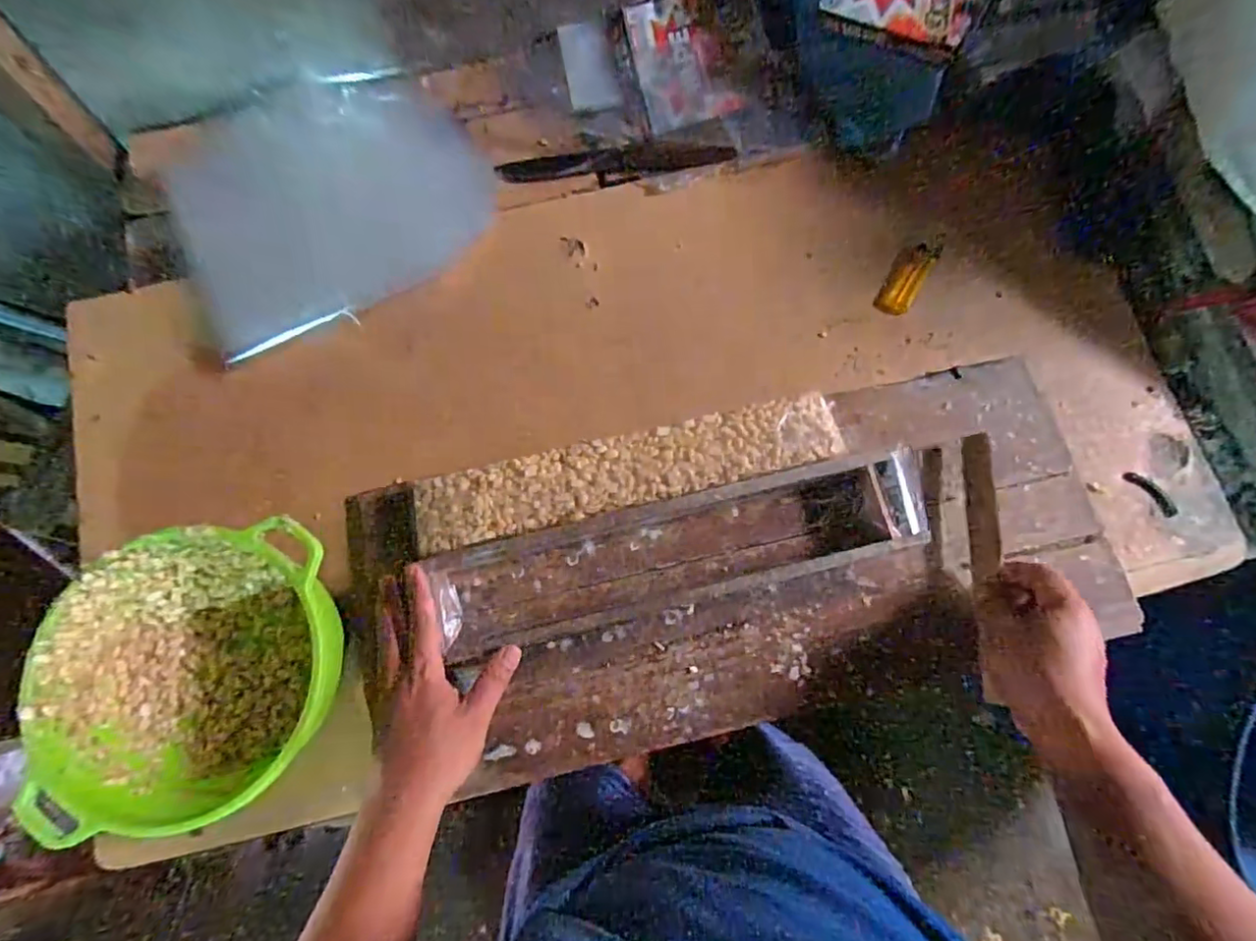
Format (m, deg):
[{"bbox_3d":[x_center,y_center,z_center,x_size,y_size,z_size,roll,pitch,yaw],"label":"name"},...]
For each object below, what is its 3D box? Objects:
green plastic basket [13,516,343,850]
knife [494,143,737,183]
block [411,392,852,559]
[{"bbox_3d":[-0.322,0.150,0.458,0.199,0.111,0.207,-6,85,2],"label":"green plastic basket"},{"bbox_3d":[-0.014,-0.330,0.622,0.245,0.009,0.027,-3,85,3],"label":"knife"},{"bbox_3d":[0.000,0.000,0.504,0.361,0.043,0.065,-14,85,2],"label":"block"}]

